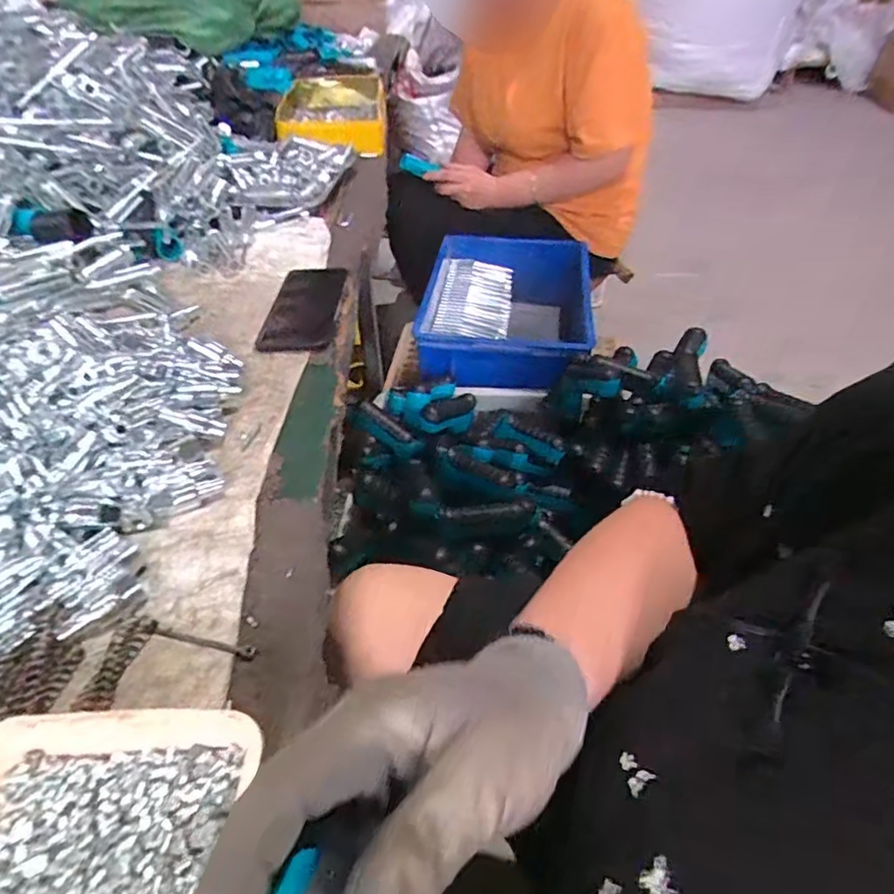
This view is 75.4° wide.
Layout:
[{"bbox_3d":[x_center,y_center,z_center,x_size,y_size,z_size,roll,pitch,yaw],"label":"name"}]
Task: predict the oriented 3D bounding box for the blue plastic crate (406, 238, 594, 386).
[{"bbox_3d":[0.109,-0.235,1.129,0.313,0.179,0.439,7,44,7],"label":"blue plastic crate"}]

